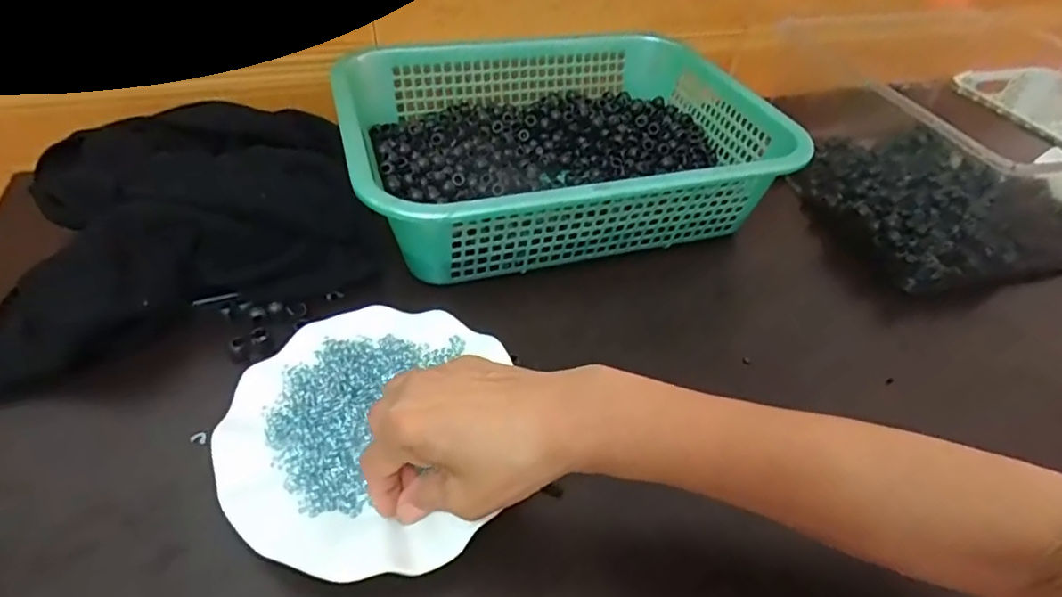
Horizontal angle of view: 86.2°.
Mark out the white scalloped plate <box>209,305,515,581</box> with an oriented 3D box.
[{"bbox_3d":[-0.108,0.078,0.357,0.158,0.016,0.181,5,44,-1],"label":"white scalloped plate"}]

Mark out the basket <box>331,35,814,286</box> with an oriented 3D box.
[{"bbox_3d":[0.027,-0.153,0.547,0.387,0.086,0.293,-9,46,-15],"label":"basket"}]

